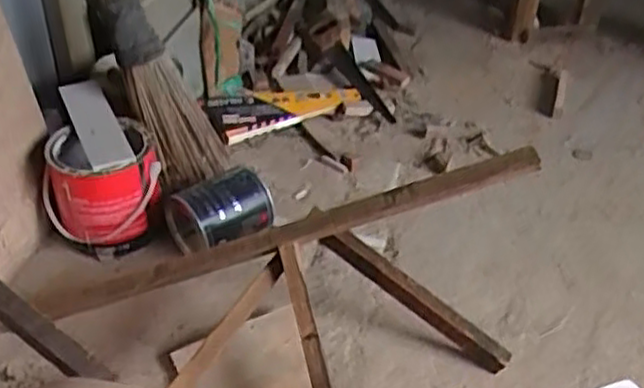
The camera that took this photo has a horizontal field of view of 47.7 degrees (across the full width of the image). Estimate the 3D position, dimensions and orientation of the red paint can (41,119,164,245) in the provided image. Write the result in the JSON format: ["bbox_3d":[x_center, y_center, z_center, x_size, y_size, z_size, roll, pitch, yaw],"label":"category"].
[{"bbox_3d":[-0.330,-0.013,1.095,0.168,0.127,0.138,-13,40,-16],"label":"red paint can"}]

